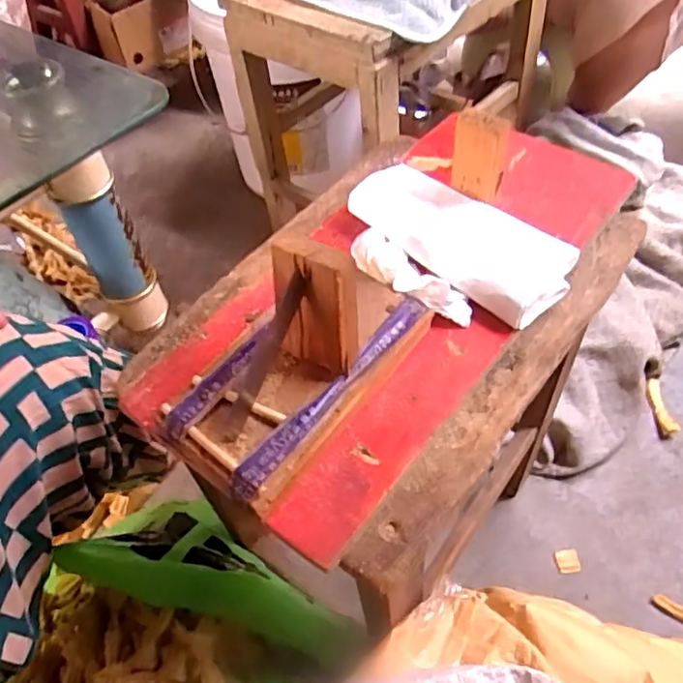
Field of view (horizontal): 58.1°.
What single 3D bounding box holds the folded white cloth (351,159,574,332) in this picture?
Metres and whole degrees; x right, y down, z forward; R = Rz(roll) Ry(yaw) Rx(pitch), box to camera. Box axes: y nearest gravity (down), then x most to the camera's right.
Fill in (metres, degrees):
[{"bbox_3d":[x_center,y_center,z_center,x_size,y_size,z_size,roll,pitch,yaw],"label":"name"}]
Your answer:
[{"bbox_3d":[0.071,-0.065,0.428,0.162,0.024,0.102,26,59,23],"label":"folded white cloth"}]

